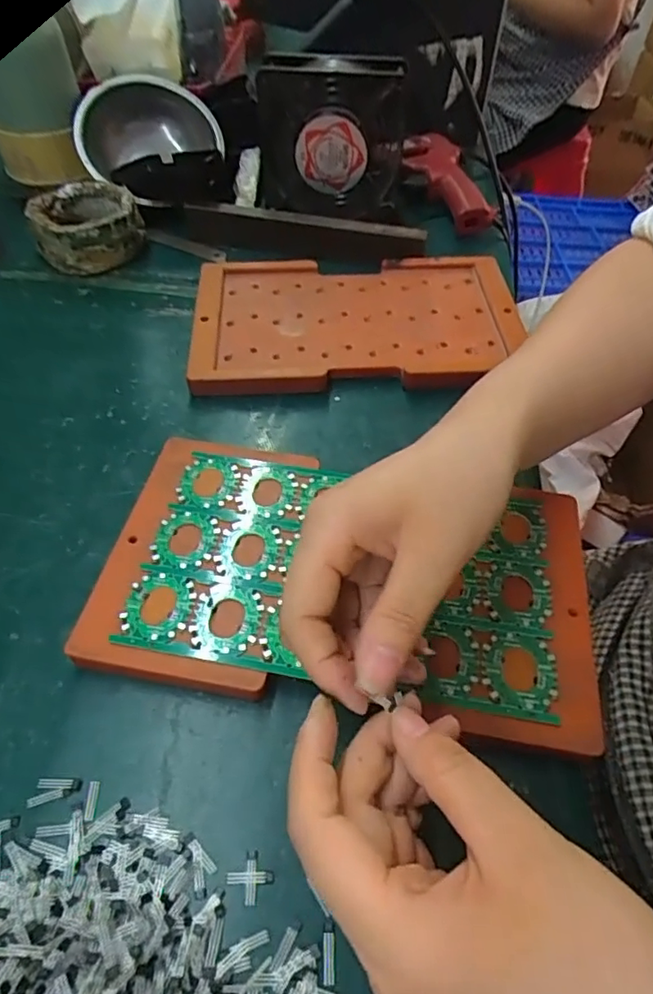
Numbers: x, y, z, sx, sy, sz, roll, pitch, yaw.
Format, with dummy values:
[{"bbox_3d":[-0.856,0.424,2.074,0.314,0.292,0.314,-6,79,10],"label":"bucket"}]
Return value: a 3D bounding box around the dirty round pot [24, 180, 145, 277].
[{"bbox_3d":[-0.203,-0.228,0.478,0.081,0.044,0.077,1,52,-1],"label":"dirty round pot"}]

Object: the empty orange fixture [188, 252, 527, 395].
[{"bbox_3d":[0.023,-0.139,0.430,0.240,0.016,0.143,-2,52,-4],"label":"empty orange fixture"}]

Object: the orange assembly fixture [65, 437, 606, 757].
[{"bbox_3d":[0.009,0.038,0.289,0.237,0.014,0.138,10,52,6],"label":"orange assembly fixture"}]

